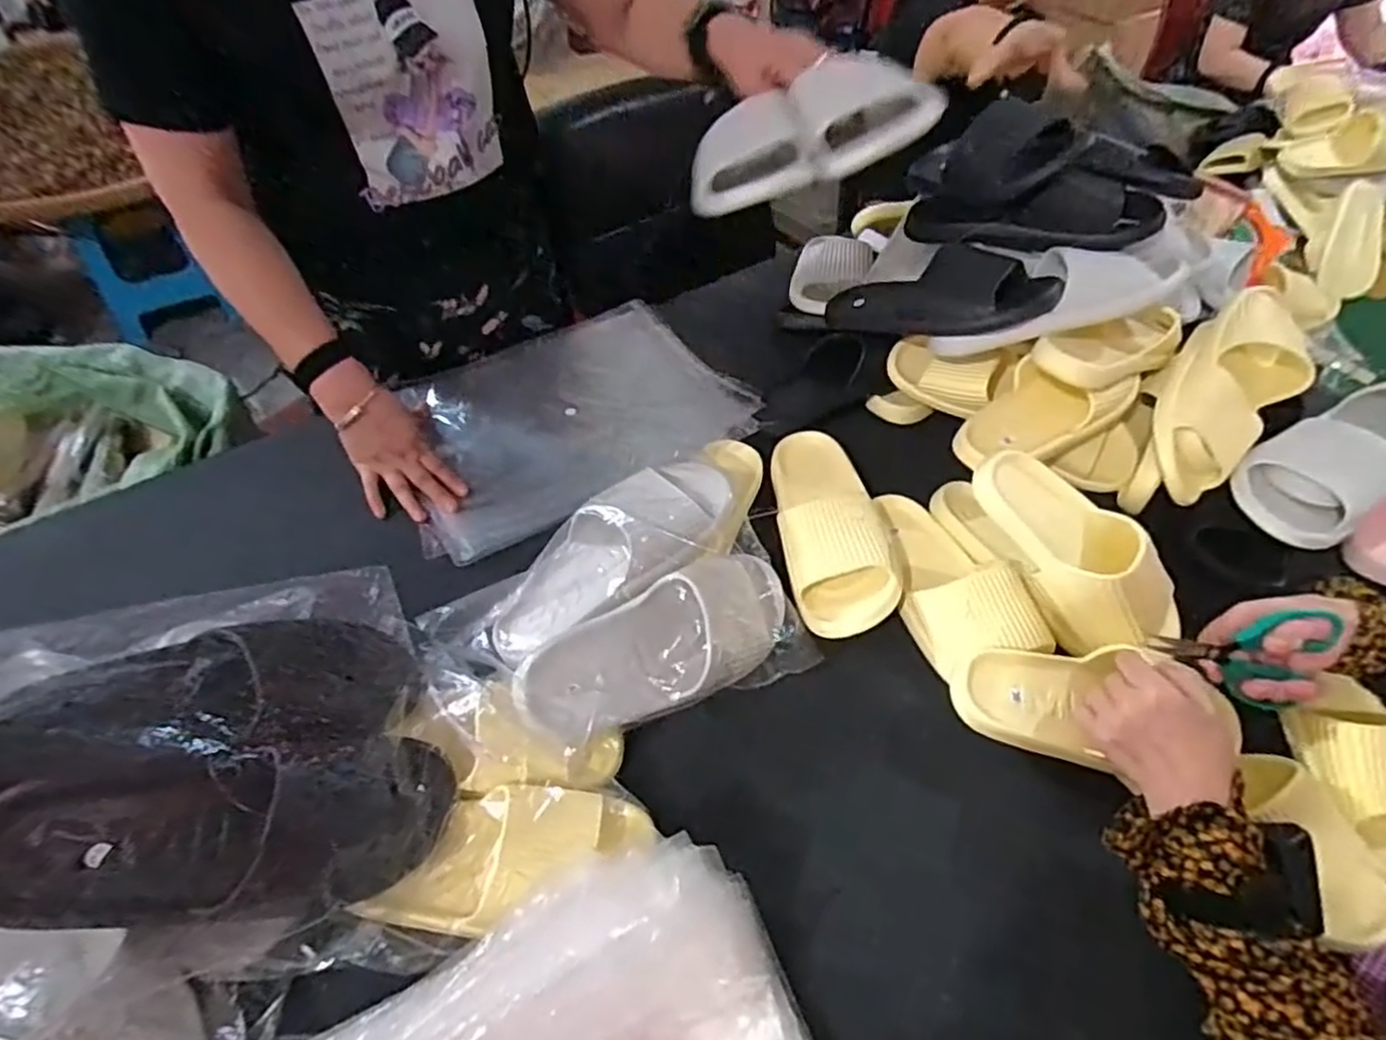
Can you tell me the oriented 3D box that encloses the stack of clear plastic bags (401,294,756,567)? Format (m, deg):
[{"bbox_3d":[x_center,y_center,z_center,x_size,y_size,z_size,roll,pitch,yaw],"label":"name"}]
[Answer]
[{"bbox_3d":[-0.148,-0.129,0.834,0.389,0.038,0.285,-25,57,-21],"label":"stack of clear plastic bags"}]

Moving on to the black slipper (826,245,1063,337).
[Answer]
[{"bbox_3d":[0.273,-0.254,0.788,0.257,0.057,0.103,10,46,41],"label":"black slipper"}]

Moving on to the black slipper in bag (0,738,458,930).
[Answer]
[{"bbox_3d":[-0.298,0.202,0.457,0.266,0.069,0.103,2,49,-22],"label":"black slipper in bag"}]

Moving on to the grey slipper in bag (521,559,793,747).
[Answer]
[{"bbox_3d":[-0.025,0.110,0.603,0.259,0.075,0.112,-24,94,-18],"label":"grey slipper in bag"}]

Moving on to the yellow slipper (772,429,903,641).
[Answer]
[{"bbox_3d":[0.134,-0.007,0.719,0.101,0.060,0.259,-5,52,-7],"label":"yellow slipper"}]

